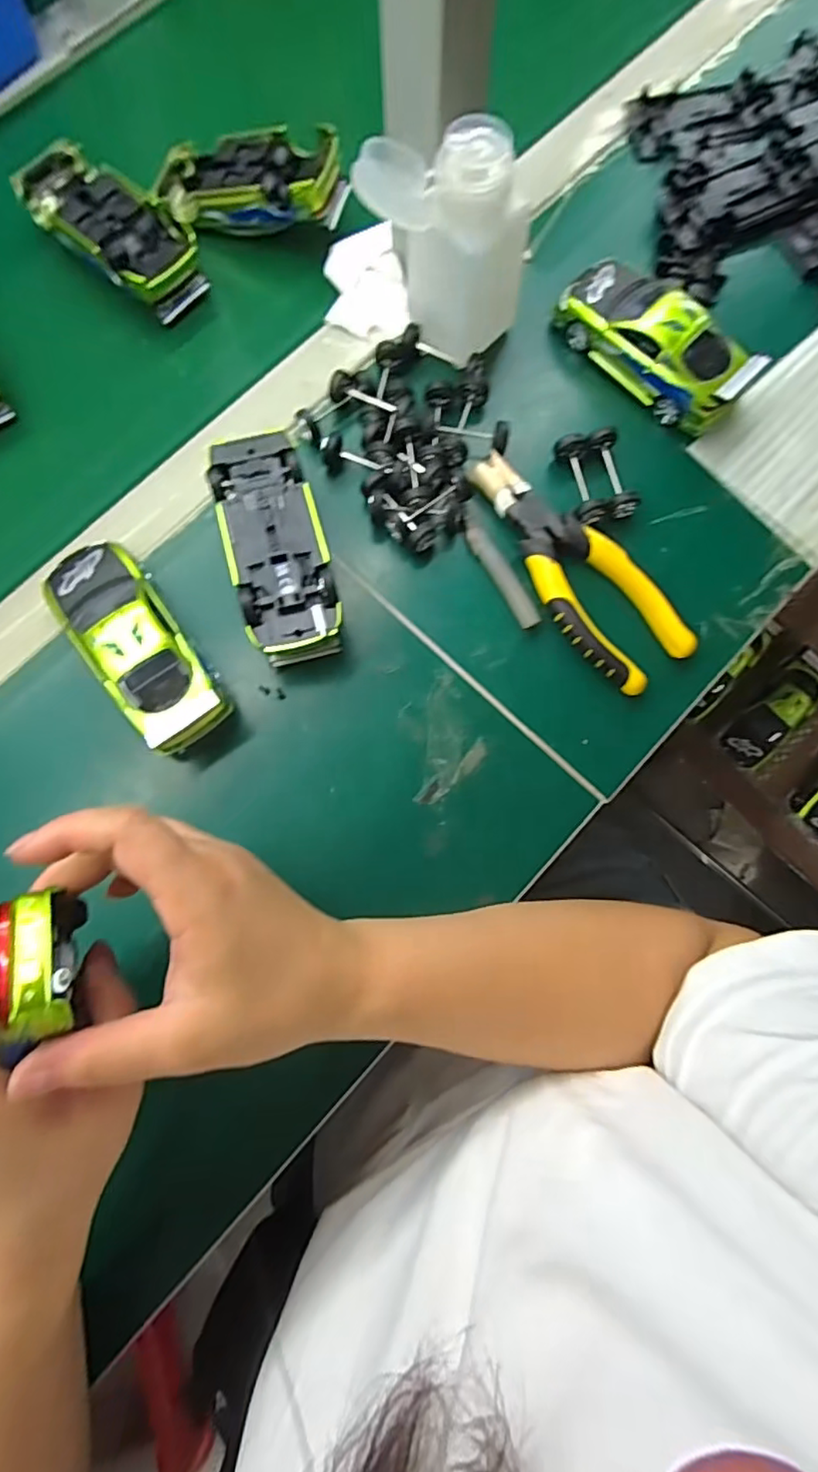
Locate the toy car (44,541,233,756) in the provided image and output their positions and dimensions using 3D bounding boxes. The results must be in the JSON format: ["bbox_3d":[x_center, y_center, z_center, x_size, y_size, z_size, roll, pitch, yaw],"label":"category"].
[{"bbox_3d":[-0.152,-0.050,0.338,0.054,0.042,0.127,-36,82,-7],"label":"toy car"}]

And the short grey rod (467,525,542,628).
[{"bbox_3d":[0.056,-0.096,0.365,0.013,0.007,0.071,-29,81,-6],"label":"short grey rod"}]

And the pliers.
[{"bbox_3d":[0.096,-0.100,0.360,0.053,0.017,0.163,-37,83,-6],"label":"pliers"}]

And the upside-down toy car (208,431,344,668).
[{"bbox_3d":[-0.075,-0.108,0.350,0.053,0.040,0.127,-15,80,-4],"label":"upside-down toy car"}]

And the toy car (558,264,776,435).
[{"bbox_3d":[0.155,-0.249,0.377,0.128,0.037,0.054,43,83,6],"label":"toy car"}]

